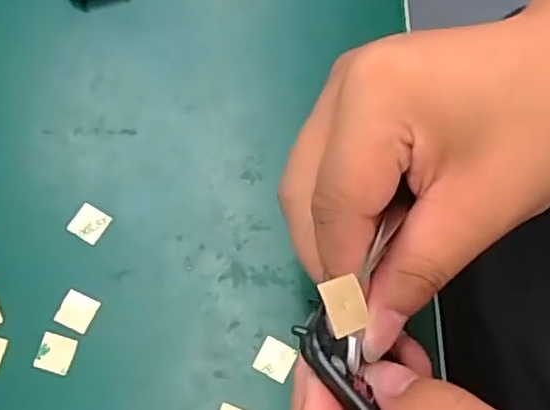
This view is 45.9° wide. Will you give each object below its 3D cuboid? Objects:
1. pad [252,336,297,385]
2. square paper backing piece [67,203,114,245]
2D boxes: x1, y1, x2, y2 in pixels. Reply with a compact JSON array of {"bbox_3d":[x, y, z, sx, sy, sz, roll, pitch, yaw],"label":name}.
[{"bbox_3d":[0.000,0.067,0.283,0.016,0.004,0.016,27,72,7],"label":"pad"},{"bbox_3d":[-0.086,0.008,0.301,0.015,0.004,0.016,28,72,8],"label":"square paper backing piece"}]

